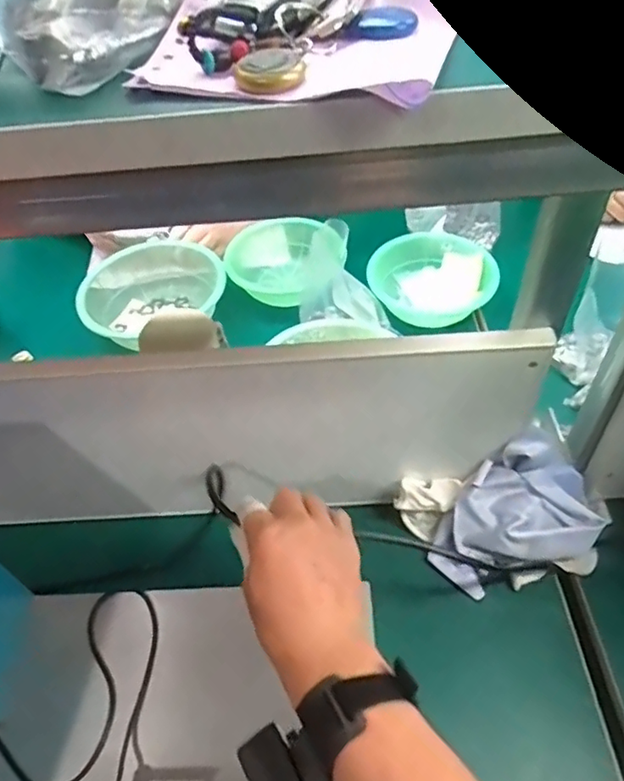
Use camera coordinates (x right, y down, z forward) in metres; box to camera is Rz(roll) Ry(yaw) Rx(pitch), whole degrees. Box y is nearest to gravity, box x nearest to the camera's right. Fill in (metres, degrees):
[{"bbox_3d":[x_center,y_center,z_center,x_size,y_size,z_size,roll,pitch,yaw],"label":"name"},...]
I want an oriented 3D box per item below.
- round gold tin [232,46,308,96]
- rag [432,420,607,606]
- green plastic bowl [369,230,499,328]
[{"bbox_3d":[-0.014,-0.123,0.224,0.028,0.008,0.028,-3,51,4],"label":"round gold tin"},{"bbox_3d":[0.196,0.117,0.539,0.155,0.099,0.112,-36,56,-22],"label":"rag"},{"bbox_3d":[0.159,-0.155,0.797,0.155,0.047,0.143,-3,51,4],"label":"green plastic bowl"}]

